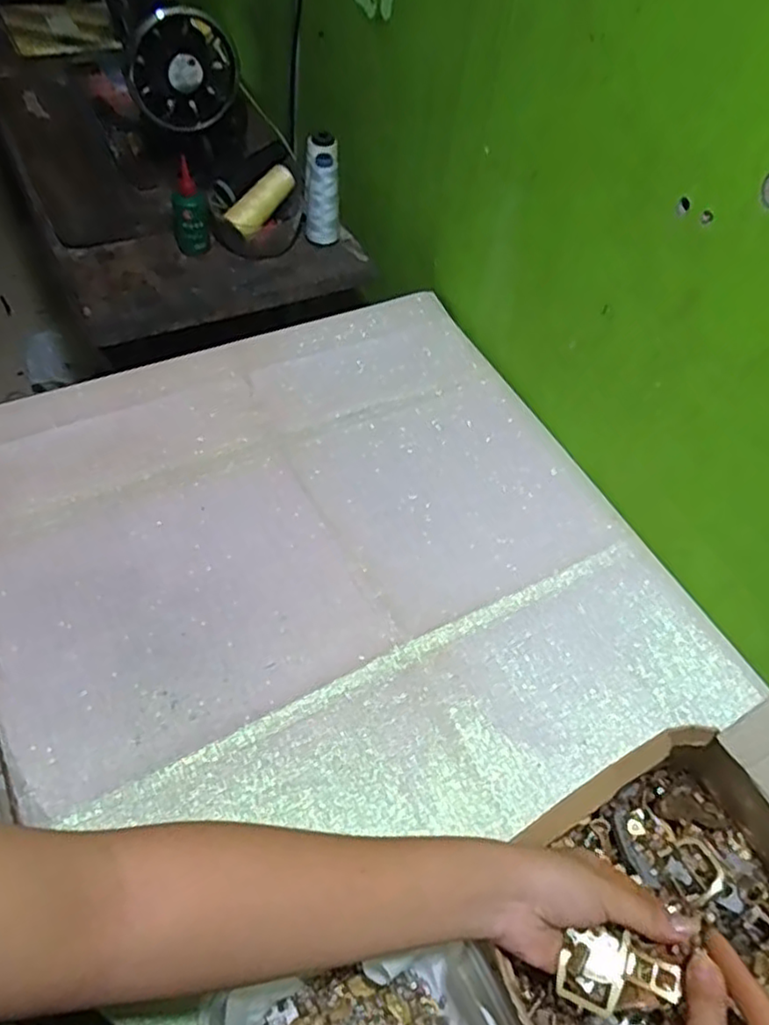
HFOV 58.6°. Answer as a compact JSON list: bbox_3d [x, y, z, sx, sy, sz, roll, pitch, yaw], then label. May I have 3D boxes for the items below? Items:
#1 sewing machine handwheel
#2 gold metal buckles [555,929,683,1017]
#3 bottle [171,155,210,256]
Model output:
[{"bbox_3d":[-0.250,-0.549,0.852,0.132,0.127,0.049,-11,57,-15],"label":"sewing machine handwheel"},{"bbox_3d":[0.130,0.260,0.385,0.064,0.017,0.037,6,53,-2],"label":"gold metal buckles"},{"bbox_3d":[-0.248,-0.384,0.864,0.040,0.128,0.034,-11,55,-13],"label":"bottle"}]

